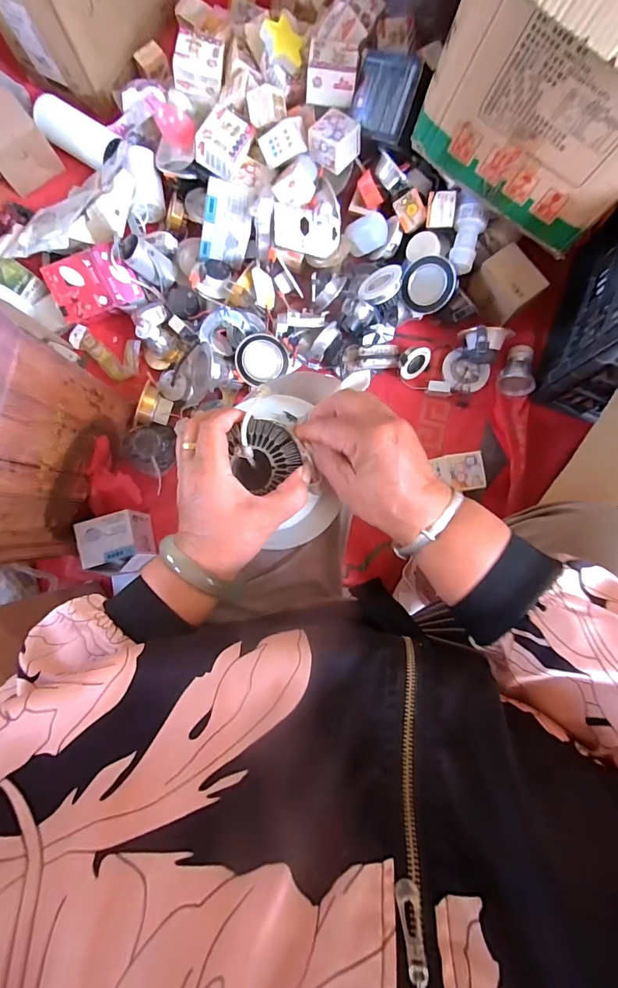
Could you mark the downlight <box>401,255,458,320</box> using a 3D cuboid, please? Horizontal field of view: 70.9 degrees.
[{"bbox_3d":[0.220,-0.382,0.796,0.096,0.037,0.095,-36,84,28],"label":"downlight"}]

